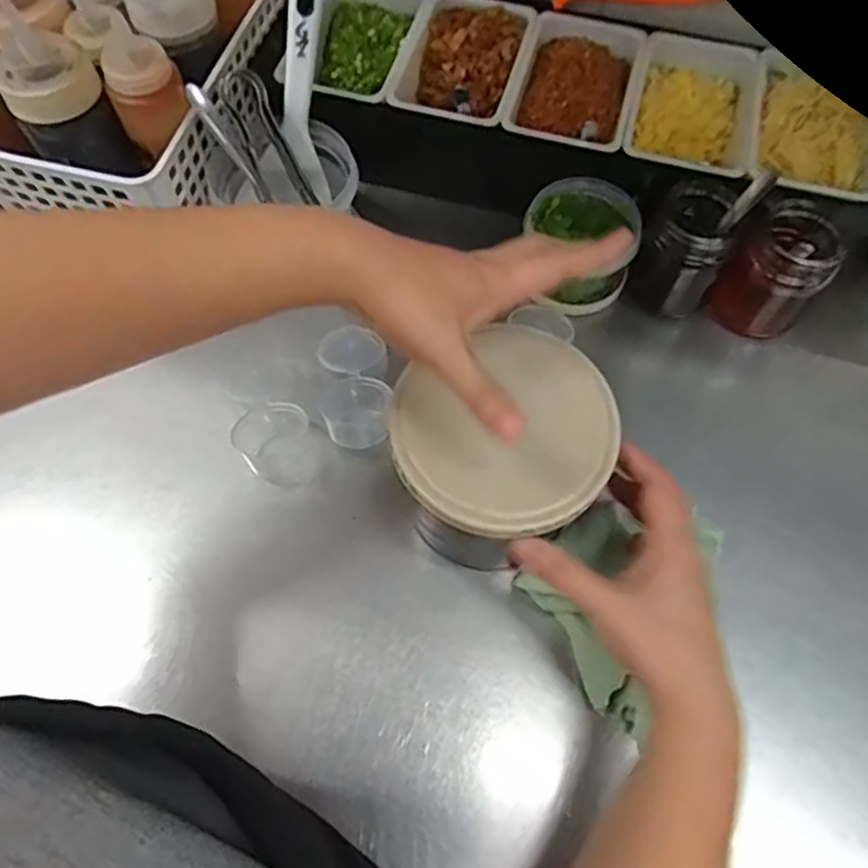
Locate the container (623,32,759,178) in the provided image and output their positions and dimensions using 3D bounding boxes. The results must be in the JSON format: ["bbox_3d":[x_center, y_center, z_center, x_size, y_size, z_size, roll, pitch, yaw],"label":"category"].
[{"bbox_3d":[0.200,-0.247,0.537,0.093,0.049,0.147,15,65,6],"label":"container"}]

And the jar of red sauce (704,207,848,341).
[{"bbox_3d":[0.254,-0.118,0.499,0.061,0.085,0.058,0,65,-1],"label":"jar of red sauce"}]

